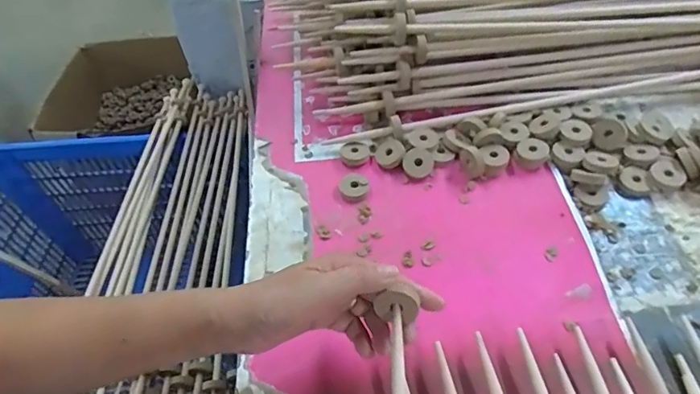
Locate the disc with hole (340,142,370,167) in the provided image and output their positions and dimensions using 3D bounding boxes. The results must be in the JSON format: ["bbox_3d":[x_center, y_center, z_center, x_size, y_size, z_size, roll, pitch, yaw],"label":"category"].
[{"bbox_3d":[0.007,-0.053,0.576,0.035,0.009,0.031,-19,53,-11],"label":"disc with hole"}]

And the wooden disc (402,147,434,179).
[{"bbox_3d":[0.080,-0.040,0.553,0.037,0.006,0.034,1,79,-7],"label":"wooden disc"}]

